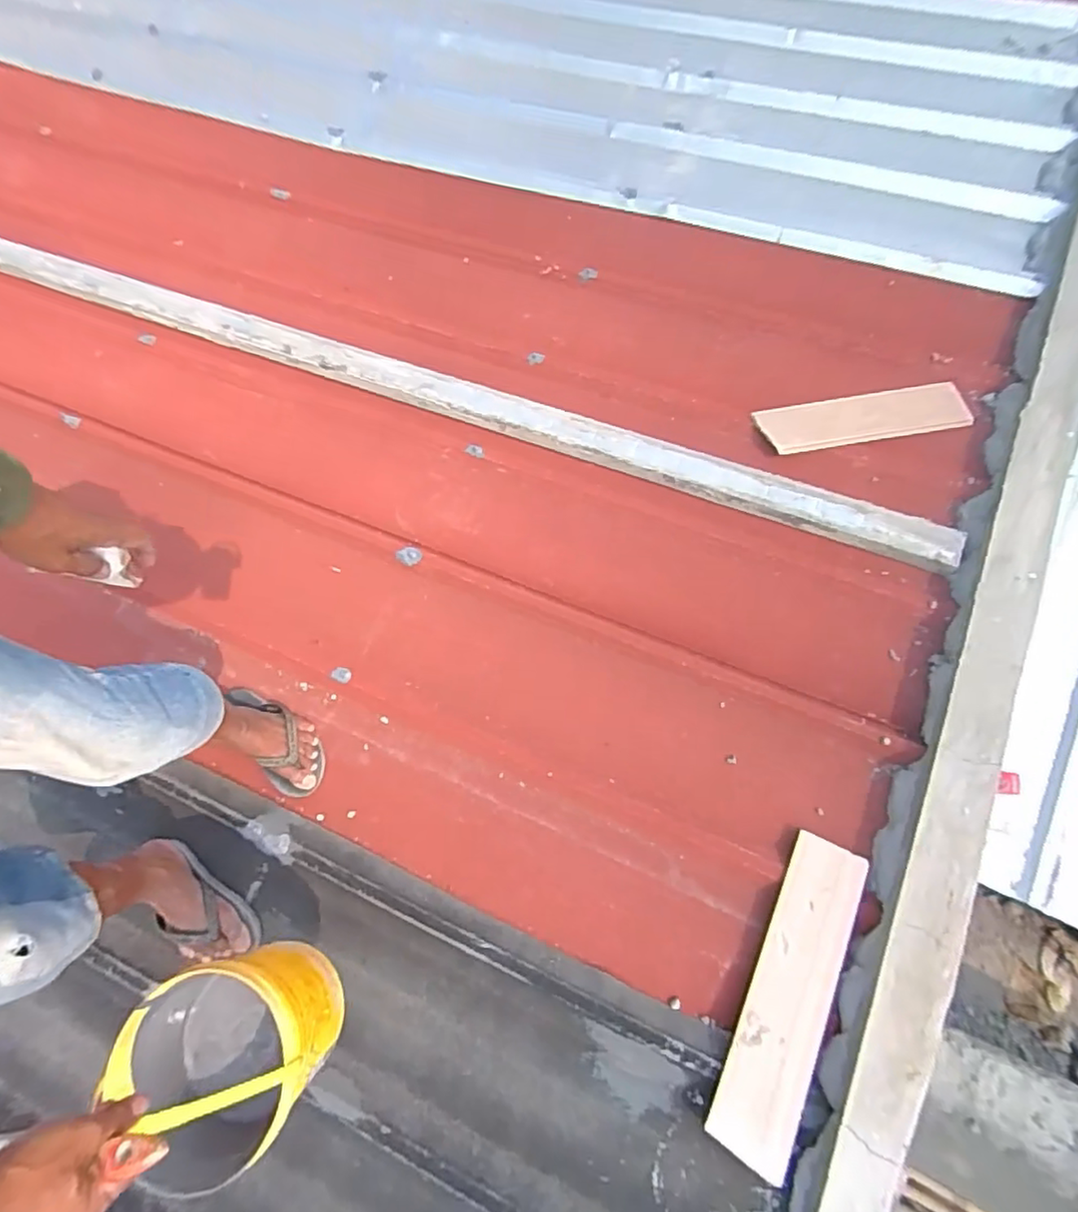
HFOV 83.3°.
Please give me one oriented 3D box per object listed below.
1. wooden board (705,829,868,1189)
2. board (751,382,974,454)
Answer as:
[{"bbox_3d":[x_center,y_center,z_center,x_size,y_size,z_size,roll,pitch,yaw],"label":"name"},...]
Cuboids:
[{"bbox_3d":[0.362,0.545,0.859,0.108,0.025,0.417,25,72,10],"label":"wooden board"},{"bbox_3d":[0.646,-0.377,1.208,0.402,0.012,0.110,-8,69,-2],"label":"board"}]

